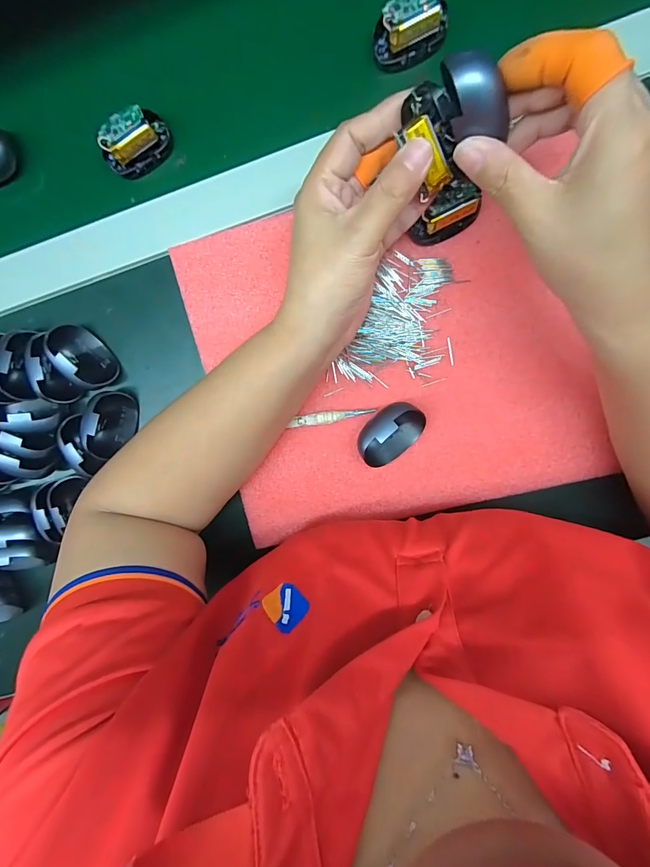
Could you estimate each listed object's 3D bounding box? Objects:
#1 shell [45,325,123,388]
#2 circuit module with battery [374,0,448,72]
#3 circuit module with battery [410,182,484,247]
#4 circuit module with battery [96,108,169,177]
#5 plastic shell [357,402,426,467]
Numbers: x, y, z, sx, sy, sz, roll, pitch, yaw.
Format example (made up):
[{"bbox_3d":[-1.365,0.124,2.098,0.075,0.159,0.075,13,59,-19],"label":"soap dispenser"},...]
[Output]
[{"bbox_3d":[-0.204,-0.064,0.327,0.019,0.043,0.055,-10,107,33],"label":"shell"},{"bbox_3d":[0.061,-0.286,0.277,0.050,0.028,0.027,-23,95,5],"label":"circuit module with battery"},{"bbox_3d":[0.086,-0.156,0.279,0.044,0.037,0.024,-22,95,5],"label":"circuit module with battery"},{"bbox_3d":[-0.149,-0.227,0.303,0.053,0.037,0.022,-26,74,9],"label":"circuit module with battery"},{"bbox_3d":[0.052,-0.001,0.310,0.056,0.030,0.038,-39,93,6],"label":"plastic shell"}]

